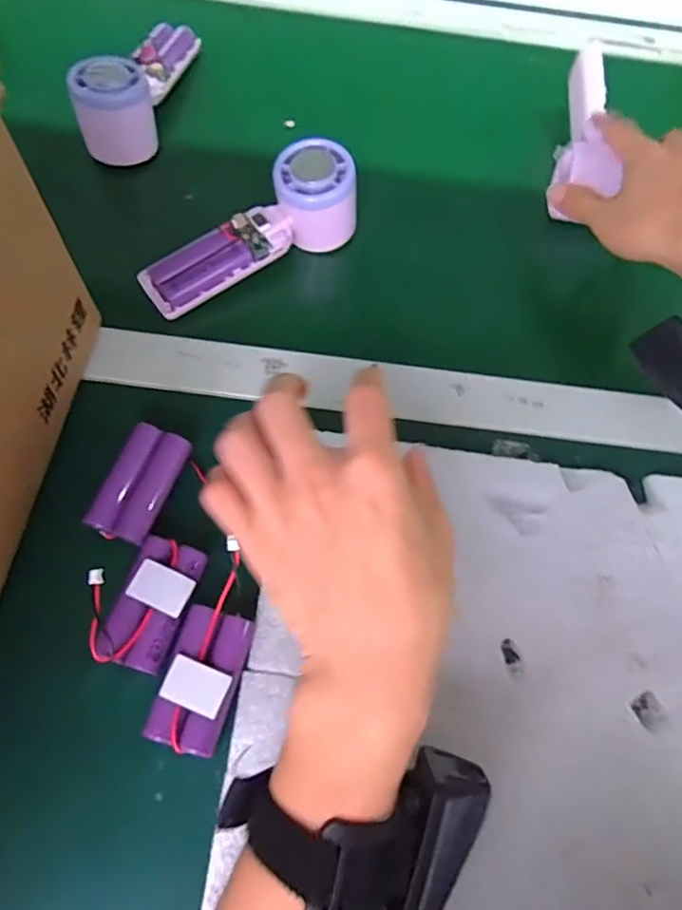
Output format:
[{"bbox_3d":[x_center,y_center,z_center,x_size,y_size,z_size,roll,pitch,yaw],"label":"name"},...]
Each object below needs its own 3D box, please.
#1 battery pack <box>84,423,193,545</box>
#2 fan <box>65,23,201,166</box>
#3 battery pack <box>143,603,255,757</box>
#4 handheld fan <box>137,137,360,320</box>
[{"bbox_3d":[-0.114,0.017,0.334,0.034,0.022,0.066,21,64,4],"label":"battery pack"},{"bbox_3d":[-0.165,-0.305,0.475,0.052,0.068,0.163,12,63,-1],"label":"fan"},{"bbox_3d":[-0.069,0.112,0.292,0.036,0.015,0.066,15,63,1],"label":"battery pack"},{"bbox_3d":[-0.064,-0.158,0.407,0.159,0.064,0.045,-29,71,-19],"label":"handheld fan"}]

